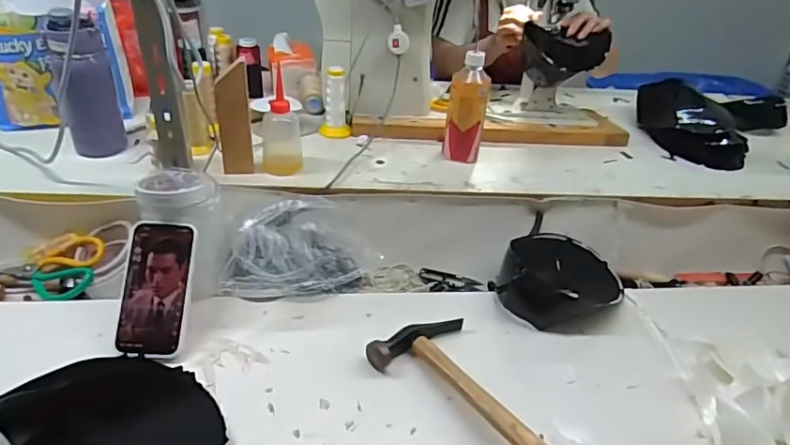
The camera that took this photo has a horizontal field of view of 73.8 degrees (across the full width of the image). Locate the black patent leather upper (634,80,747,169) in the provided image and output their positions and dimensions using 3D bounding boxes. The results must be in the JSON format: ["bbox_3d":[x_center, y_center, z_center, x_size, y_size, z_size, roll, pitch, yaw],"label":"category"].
[{"bbox_3d":[0.595,-0.206,1.061,0.132,0.092,0.229,-2,35,-10],"label":"black patent leather upper"}]

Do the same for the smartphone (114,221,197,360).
[{"bbox_3d":[-0.297,0.081,0.656,0.082,0.015,0.164,3,74,-5],"label":"smartphone"}]

